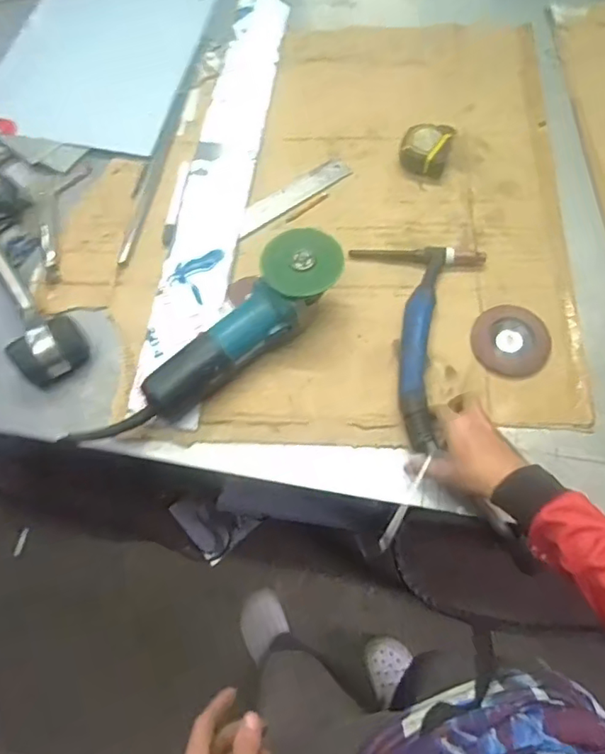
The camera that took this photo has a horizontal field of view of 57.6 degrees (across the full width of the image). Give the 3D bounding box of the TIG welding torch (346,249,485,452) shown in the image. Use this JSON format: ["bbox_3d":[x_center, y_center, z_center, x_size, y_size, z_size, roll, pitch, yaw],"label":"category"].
[{"bbox_3d":[0.139,-0.048,0.690,0.162,0.040,0.286,6,66,5],"label":"TIG welding torch"}]

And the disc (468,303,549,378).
[{"bbox_3d":[0.262,-0.046,0.692,0.090,0.011,0.096,-1,68,2],"label":"disc"}]

